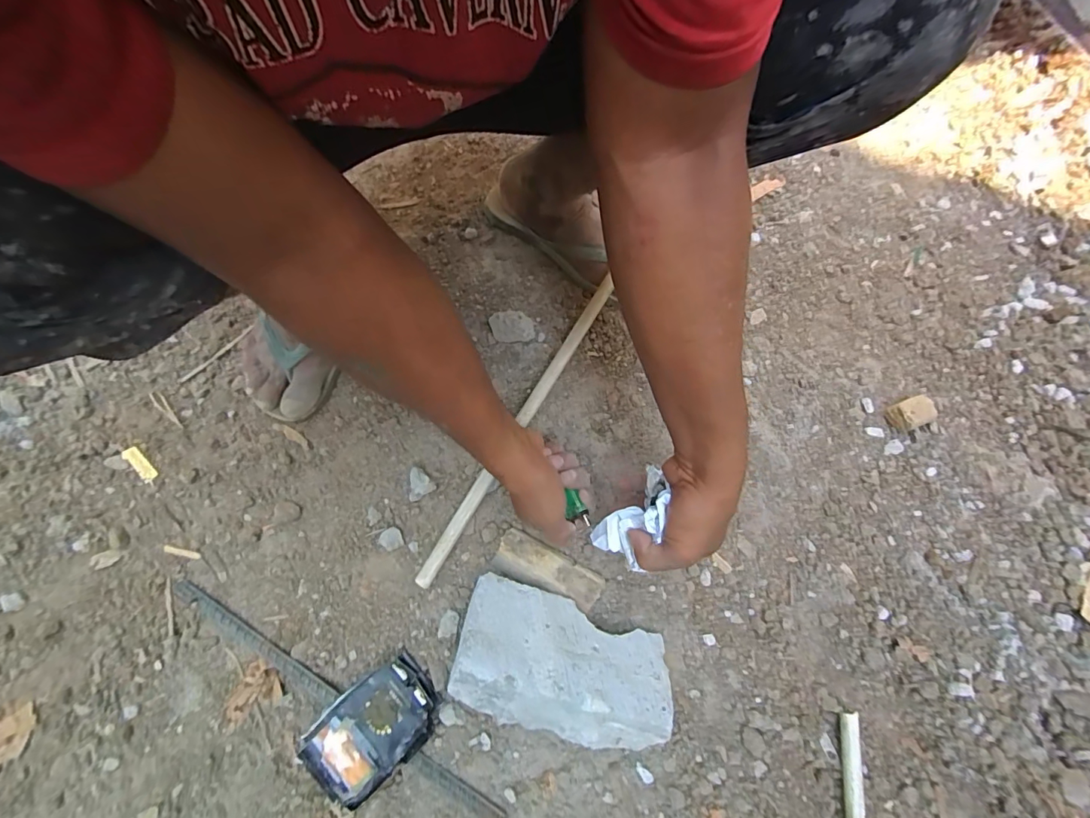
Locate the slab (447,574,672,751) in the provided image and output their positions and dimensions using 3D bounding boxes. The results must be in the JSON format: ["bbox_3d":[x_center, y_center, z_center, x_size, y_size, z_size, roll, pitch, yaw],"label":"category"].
[{"bbox_3d":[0.017,0.234,0.420,0.202,0.077,0.114,16,66,4],"label":"slab"}]

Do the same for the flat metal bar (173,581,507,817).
[{"bbox_3d":[-0.206,0.271,0.438,0.384,0.010,0.014,29,68,10],"label":"flat metal bar"}]

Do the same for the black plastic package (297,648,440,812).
[{"bbox_3d":[-0.155,0.292,0.423,0.113,0.025,0.078,-36,72,-17],"label":"black plastic package"}]

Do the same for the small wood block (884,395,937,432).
[{"bbox_3d":[0.466,0.006,0.586,0.048,0.029,0.036,-20,69,-11],"label":"small wood block"}]

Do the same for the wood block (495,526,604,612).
[{"bbox_3d":[0.004,0.168,0.484,0.113,0.015,0.043,22,67,7],"label":"wood block"}]

